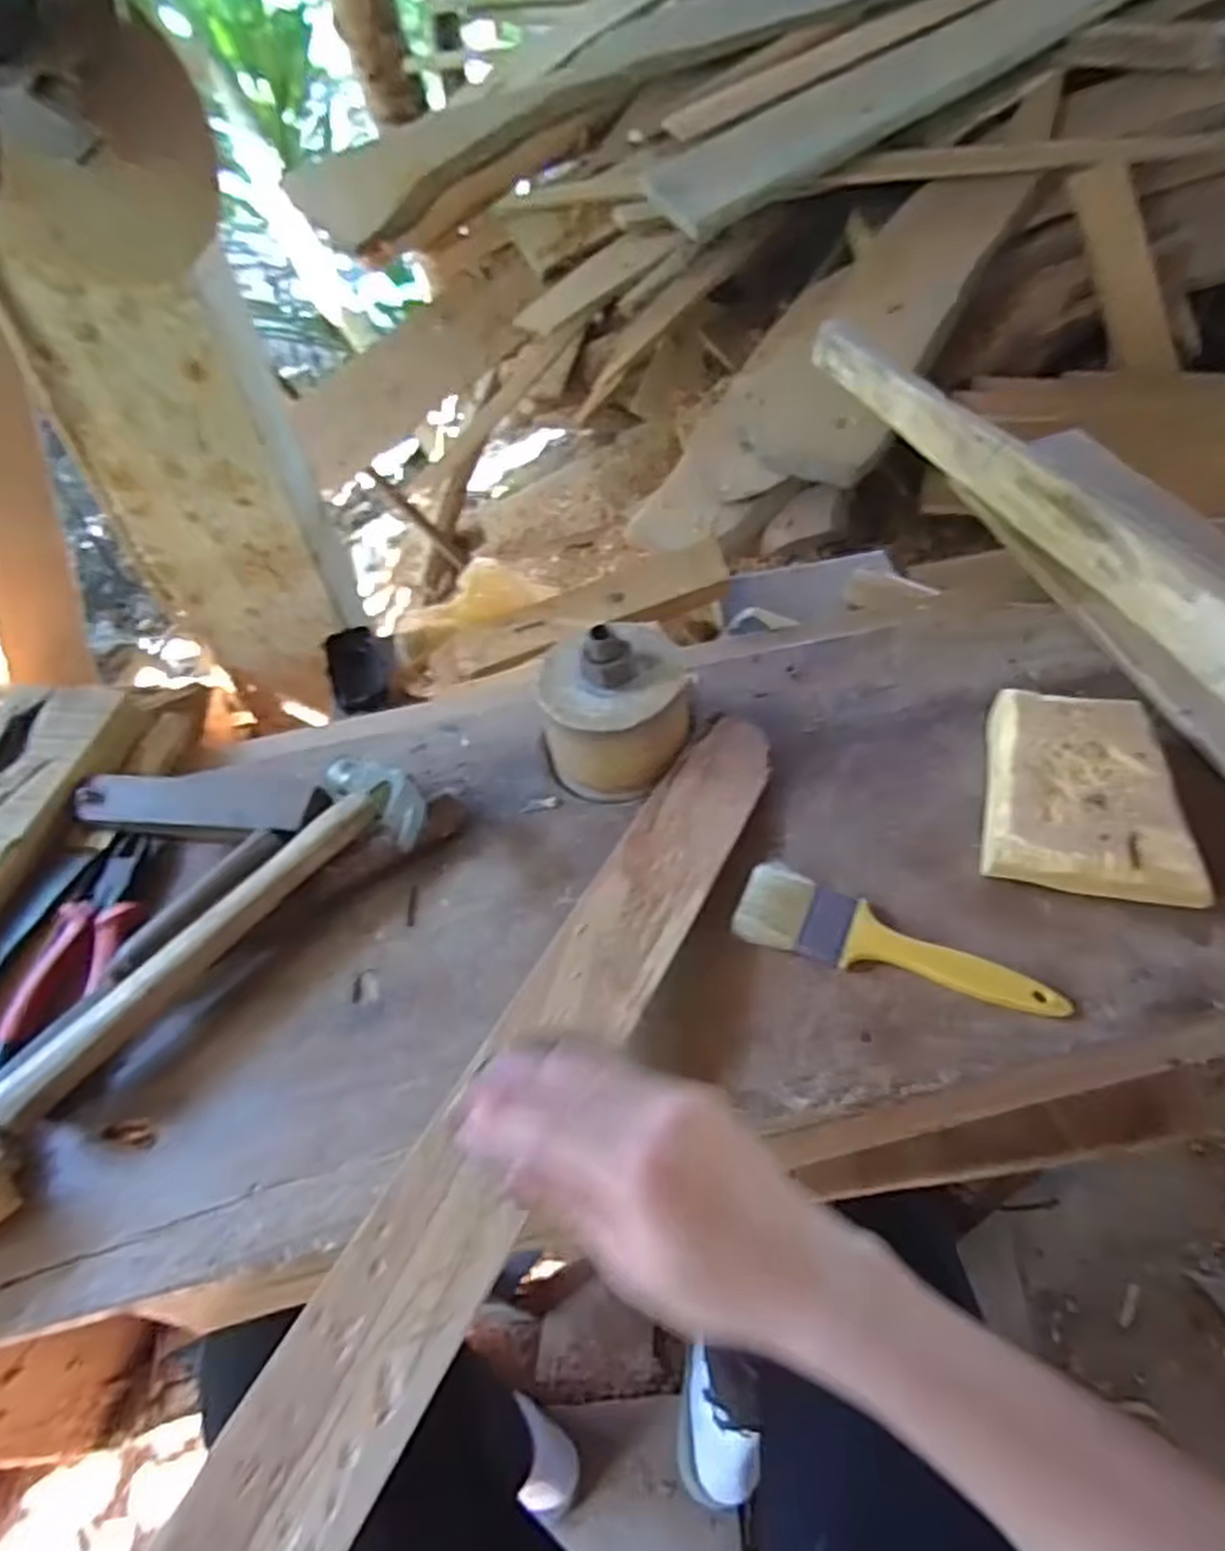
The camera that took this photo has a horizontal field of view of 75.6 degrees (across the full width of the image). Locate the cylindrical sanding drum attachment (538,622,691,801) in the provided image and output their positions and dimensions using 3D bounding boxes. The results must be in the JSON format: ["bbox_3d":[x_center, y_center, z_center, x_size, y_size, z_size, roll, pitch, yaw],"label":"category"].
[{"bbox_3d":[0.003,-0.047,0.538,0.096,0.104,0.099,-3,51,4],"label":"cylindrical sanding drum attachment"}]

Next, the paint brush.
[{"bbox_3d":[0.158,0.098,0.447,0.175,0.010,0.049,19,56,20],"label":"paint brush"}]

